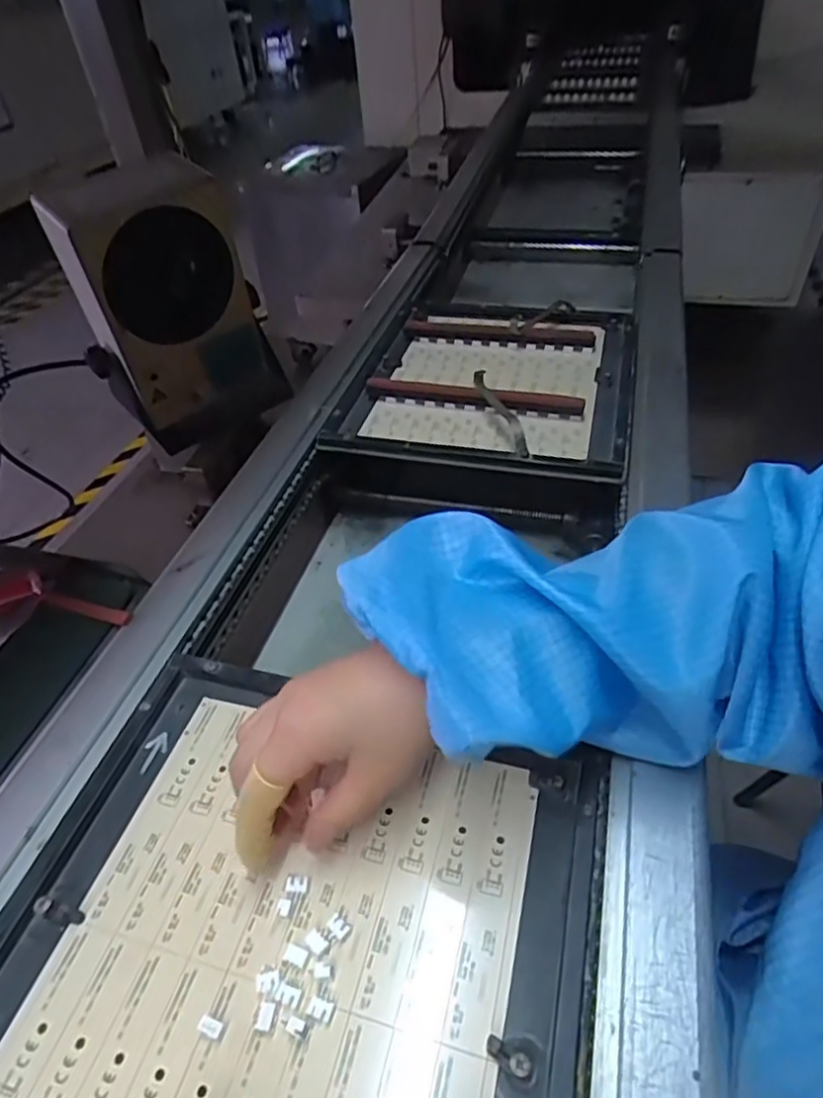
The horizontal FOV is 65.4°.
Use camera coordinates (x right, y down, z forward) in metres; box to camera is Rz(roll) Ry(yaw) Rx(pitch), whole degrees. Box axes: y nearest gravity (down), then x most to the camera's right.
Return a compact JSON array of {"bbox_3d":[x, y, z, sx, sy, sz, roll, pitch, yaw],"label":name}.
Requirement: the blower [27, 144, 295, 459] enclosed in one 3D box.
[{"bbox_3d":[-0.232,-0.235,0.648,0.086,0.260,0.178,30,53,33],"label":"blower"}]

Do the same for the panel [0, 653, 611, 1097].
[{"bbox_3d":[-0.059,0.198,0.288,0.268,0.019,0.286,7,44,15],"label":"panel"}]

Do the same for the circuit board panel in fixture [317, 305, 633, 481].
[{"bbox_3d":[0.086,-0.179,0.662,0.262,0.038,0.288,7,44,14],"label":"circuit board panel in fixture"}]

